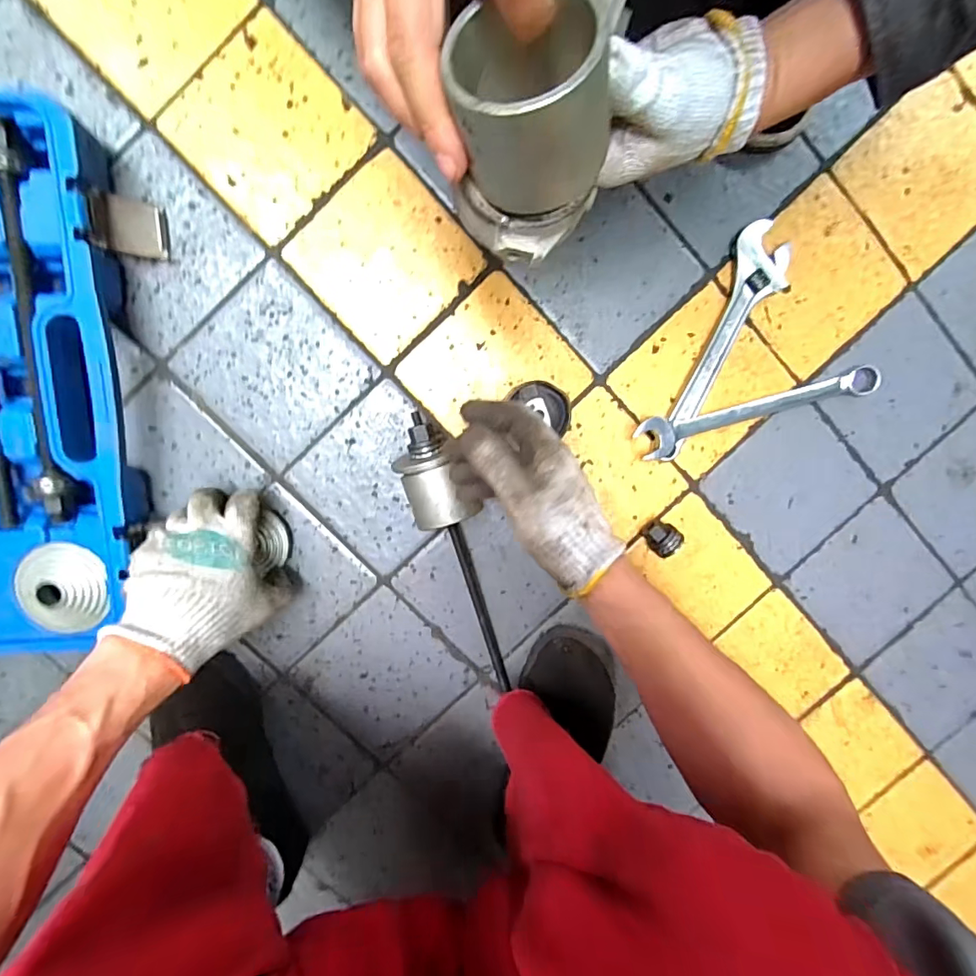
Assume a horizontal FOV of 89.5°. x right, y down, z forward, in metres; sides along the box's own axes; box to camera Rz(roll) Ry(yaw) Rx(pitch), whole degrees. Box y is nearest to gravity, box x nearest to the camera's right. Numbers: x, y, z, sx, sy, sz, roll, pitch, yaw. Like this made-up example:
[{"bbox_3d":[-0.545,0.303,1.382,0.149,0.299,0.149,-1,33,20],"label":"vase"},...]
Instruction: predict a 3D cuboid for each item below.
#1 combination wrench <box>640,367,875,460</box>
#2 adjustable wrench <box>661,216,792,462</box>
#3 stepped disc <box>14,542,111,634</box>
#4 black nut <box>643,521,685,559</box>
[{"bbox_3d":[0.281,-0.084,0.515,0.256,0.020,0.039,-17,99,-1],"label":"combination wrench"},{"bbox_3d":[0.246,-0.143,0.503,0.059,0.013,0.243,18,97,-6],"label":"adjustable wrench"},{"bbox_3d":[-0.402,0.096,0.462,0.079,0.021,0.076,22,96,-6],"label":"stepped disc"},{"bbox_3d":[0.181,0.051,0.521,0.037,0.030,0.032,36,95,-8],"label":"black nut"}]

